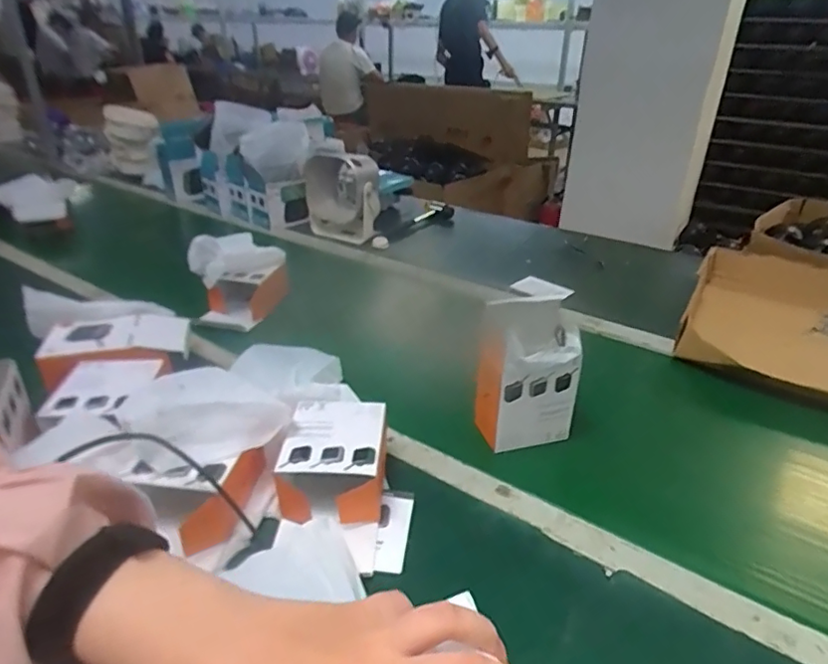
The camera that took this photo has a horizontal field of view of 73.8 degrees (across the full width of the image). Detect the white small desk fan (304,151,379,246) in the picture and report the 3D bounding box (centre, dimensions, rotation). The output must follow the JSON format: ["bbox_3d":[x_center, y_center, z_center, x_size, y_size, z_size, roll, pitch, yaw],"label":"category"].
[{"bbox_3d":[-0.159,-0.283,1.226,0.159,0.213,0.174,-3,29,-7],"label":"white small desk fan"}]

